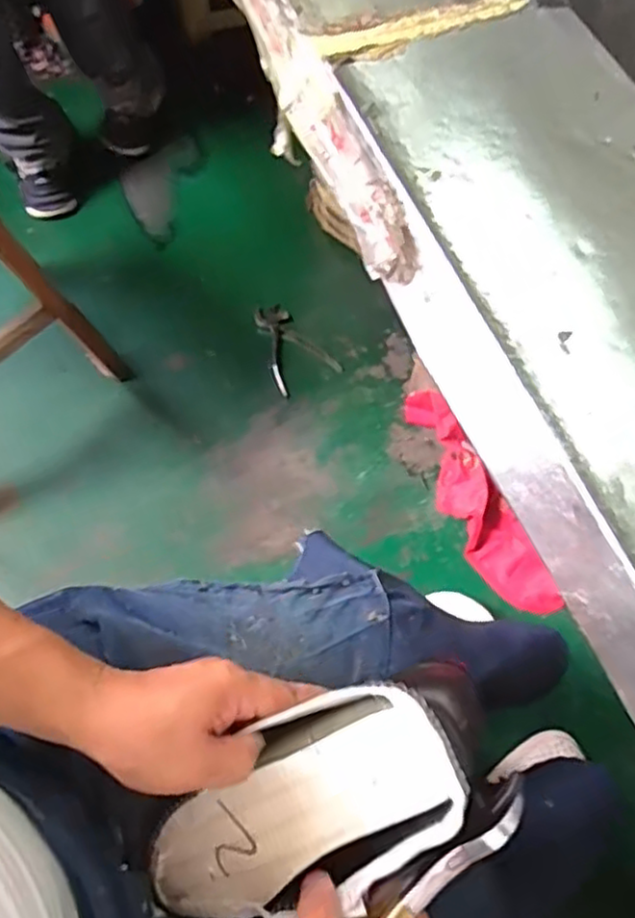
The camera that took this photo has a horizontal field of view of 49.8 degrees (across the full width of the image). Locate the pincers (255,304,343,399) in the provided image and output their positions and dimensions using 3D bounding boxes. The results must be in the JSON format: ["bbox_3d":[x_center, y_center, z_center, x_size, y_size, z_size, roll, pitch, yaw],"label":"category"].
[{"bbox_3d":[-0.054,-0.206,1.253,0.116,0.019,0.188,-28,71,-14],"label":"pincers"}]

